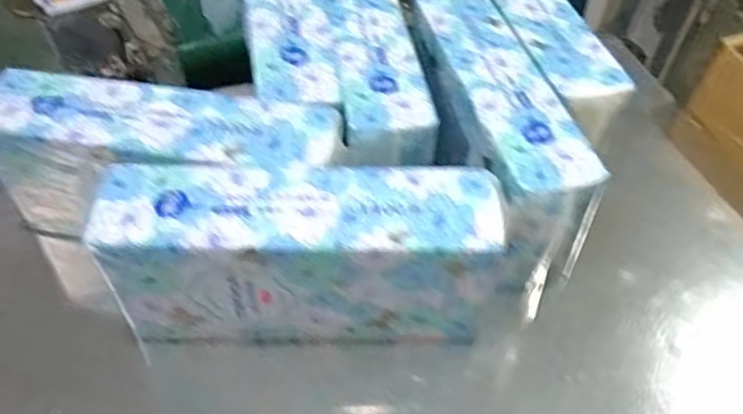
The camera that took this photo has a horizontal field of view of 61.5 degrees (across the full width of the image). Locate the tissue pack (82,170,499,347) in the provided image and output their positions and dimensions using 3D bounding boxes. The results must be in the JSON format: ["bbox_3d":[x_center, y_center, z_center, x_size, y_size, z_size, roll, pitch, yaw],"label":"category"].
[{"bbox_3d":[-0.061,0.051,0.593,0.338,0.168,0.092,0,51,-2],"label":"tissue pack"}]

